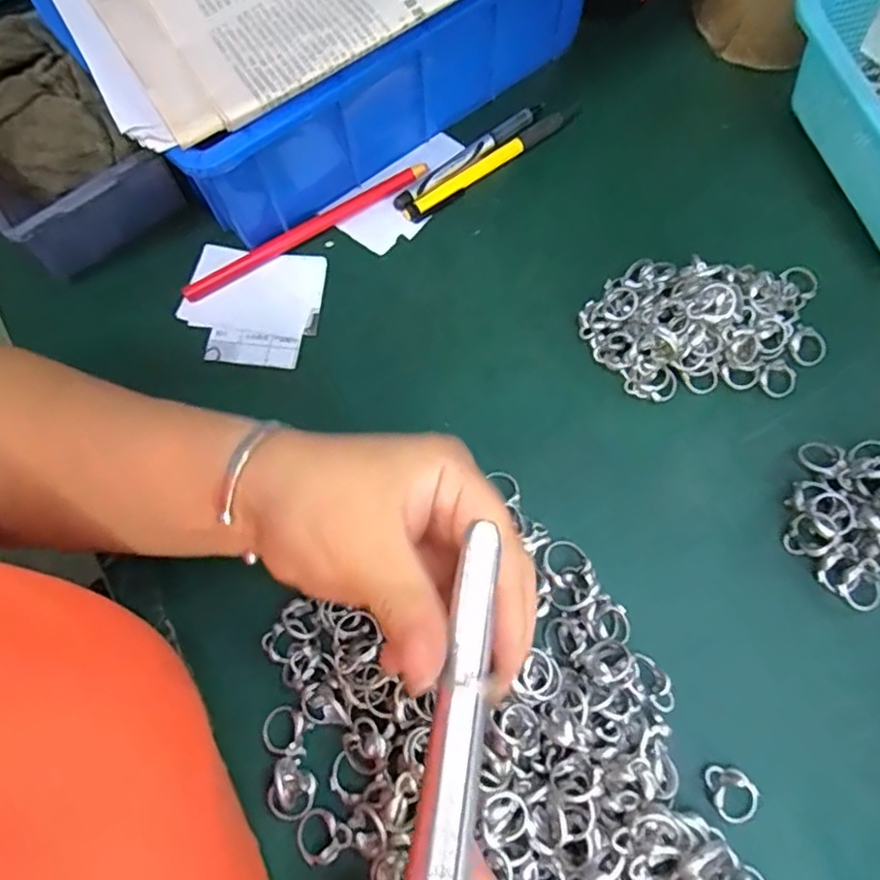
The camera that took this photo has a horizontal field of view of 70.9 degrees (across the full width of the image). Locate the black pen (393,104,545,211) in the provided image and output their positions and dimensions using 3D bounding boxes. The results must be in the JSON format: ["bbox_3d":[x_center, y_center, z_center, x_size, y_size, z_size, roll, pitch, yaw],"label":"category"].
[{"bbox_3d":[0.019,-0.182,0.395,0.117,0.009,0.011,-37,74,-11],"label":"black pen"}]

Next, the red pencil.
[{"bbox_3d":[-0.081,-0.130,0.382,0.166,0.009,0.009,-31,73,-9],"label":"red pencil"}]

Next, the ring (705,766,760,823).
[{"bbox_3d":[0.131,0.158,0.277,0.020,0.008,0.024,-26,72,-7],"label":"ring"}]

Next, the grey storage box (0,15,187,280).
[{"bbox_3d":[-0.241,-0.179,0.375,0.092,0.059,0.160,-39,74,-11],"label":"grey storage box"}]

